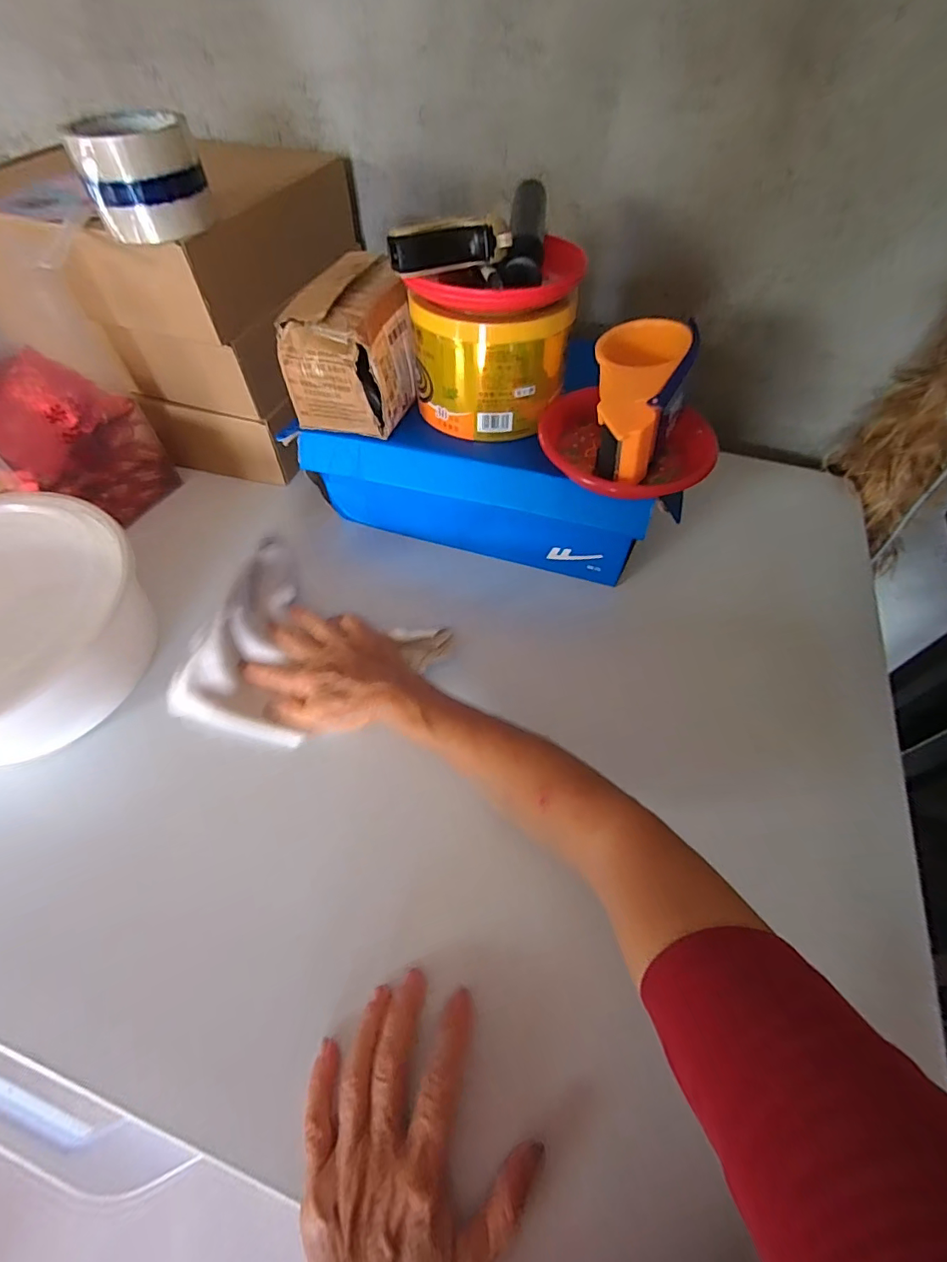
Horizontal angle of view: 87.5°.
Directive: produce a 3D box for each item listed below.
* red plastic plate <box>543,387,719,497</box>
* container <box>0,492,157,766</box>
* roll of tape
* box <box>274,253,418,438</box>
[{"bbox_3d":[0.130,-0.162,0.428,0.139,0.026,0.139,0,56,0],"label":"red plastic plate"},{"bbox_3d":[-0.386,0.000,0.397,0.207,0.107,0.209,0,56,0],"label":"container"},{"bbox_3d":[-0.265,-0.367,0.397,0.093,0.065,0.079,-15,58,-10],"label":"roll of tape"},{"bbox_3d":[-0.107,-0.245,0.432,0.098,0.097,0.104,20,58,12],"label":"box"}]

